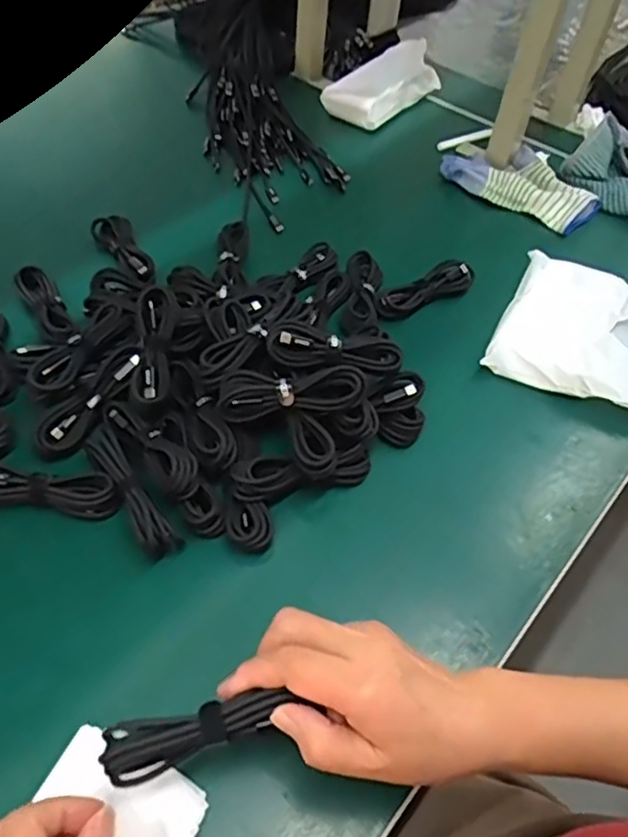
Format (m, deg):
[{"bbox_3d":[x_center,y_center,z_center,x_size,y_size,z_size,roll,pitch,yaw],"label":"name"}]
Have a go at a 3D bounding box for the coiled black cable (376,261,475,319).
[{"bbox_3d":[0.113,-0.128,0.625,0.115,0.015,0.033,-24,56,-21],"label":"coiled black cable"}]

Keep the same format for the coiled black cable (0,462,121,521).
[{"bbox_3d":[-0.196,0.050,0.456,0.109,0.018,0.031,4,51,0],"label":"coiled black cable"}]

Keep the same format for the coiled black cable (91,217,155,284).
[{"bbox_3d":[-0.185,-0.167,0.634,0.037,0.026,0.121,-26,57,-22],"label":"coiled black cable"}]

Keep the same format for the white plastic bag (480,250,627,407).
[{"bbox_3d":[0.274,-0.084,0.603,0.183,0.023,0.183,20,53,12],"label":"white plastic bag"}]

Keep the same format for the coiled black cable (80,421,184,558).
[{"bbox_3d":[-0.133,0.048,0.456,0.025,0.021,0.113,-29,58,-24],"label":"coiled black cable"}]

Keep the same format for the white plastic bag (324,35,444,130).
[{"bbox_3d":[0.091,-0.461,0.868,0.090,0.066,0.172,32,56,21],"label":"white plastic bag"}]

